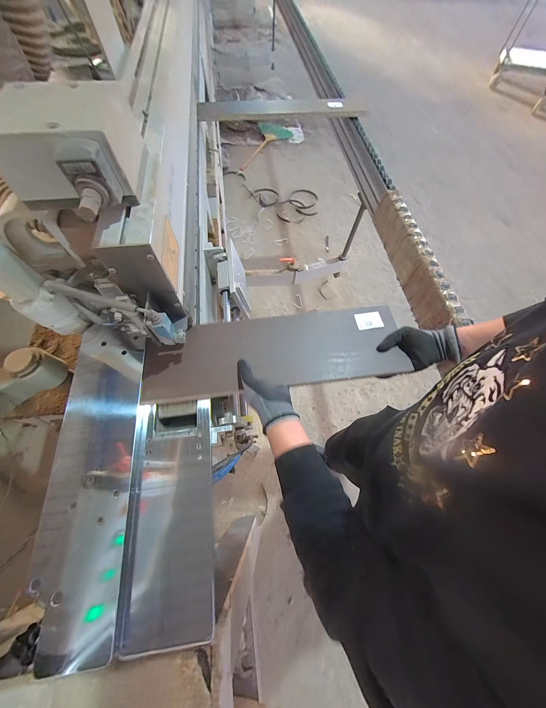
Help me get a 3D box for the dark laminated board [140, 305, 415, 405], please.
[{"bbox_3d":[0.001,-0.009,0.525,0.538,0.020,0.169,-8,65,-4],"label":"dark laminated board"}]

